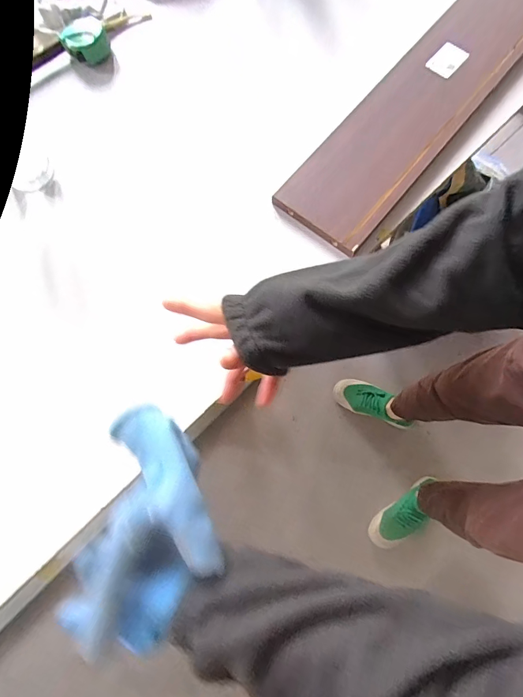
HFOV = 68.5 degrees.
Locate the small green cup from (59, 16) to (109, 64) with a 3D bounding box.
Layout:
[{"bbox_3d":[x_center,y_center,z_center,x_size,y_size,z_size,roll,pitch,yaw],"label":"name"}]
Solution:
[{"bbox_3d":[-0.279,-0.489,0.612,0.069,0.052,0.054,-26,76,-6],"label":"small green cup"}]

